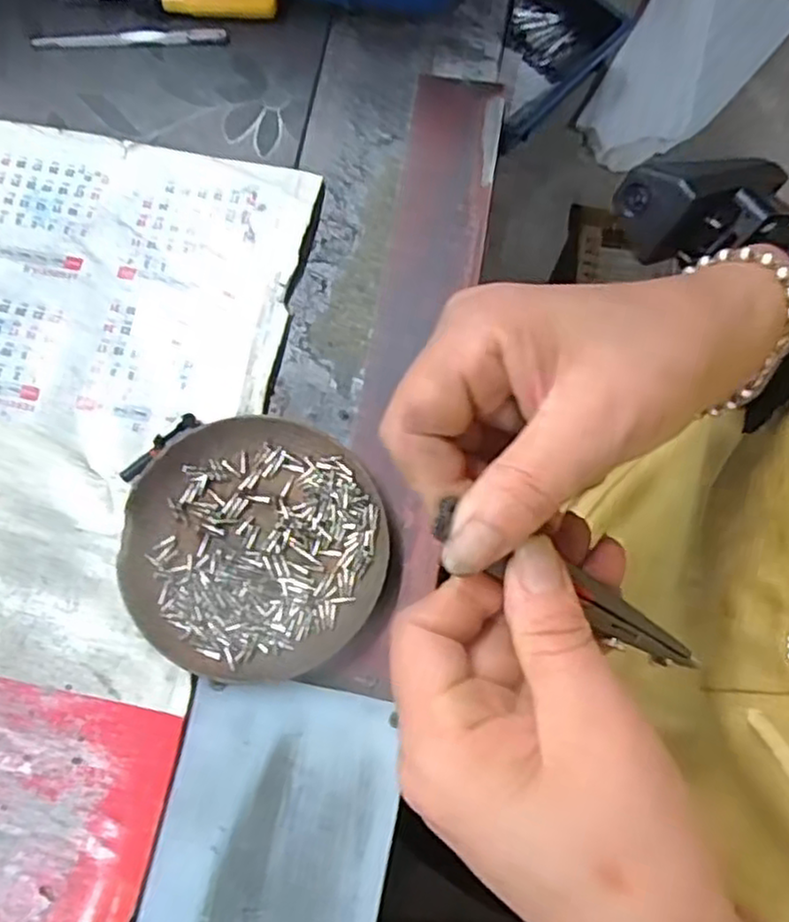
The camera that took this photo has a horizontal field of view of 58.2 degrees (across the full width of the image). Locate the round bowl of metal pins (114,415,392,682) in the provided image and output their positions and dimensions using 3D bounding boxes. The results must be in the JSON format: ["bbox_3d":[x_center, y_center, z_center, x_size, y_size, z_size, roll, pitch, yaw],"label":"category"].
[{"bbox_3d":[-0.062,0.038,0.321,0.114,0.015,0.111,0,76,0],"label":"round bowl of metal pins"}]

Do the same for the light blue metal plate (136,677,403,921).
[{"bbox_3d":[-0.057,0.191,0.283,0.094,0.006,0.192,11,76,4],"label":"light blue metal plate"}]

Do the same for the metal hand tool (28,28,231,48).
[{"bbox_3d":[-0.148,-0.237,0.396,0.108,0.004,0.010,-2,76,0],"label":"metal hand tool"}]

